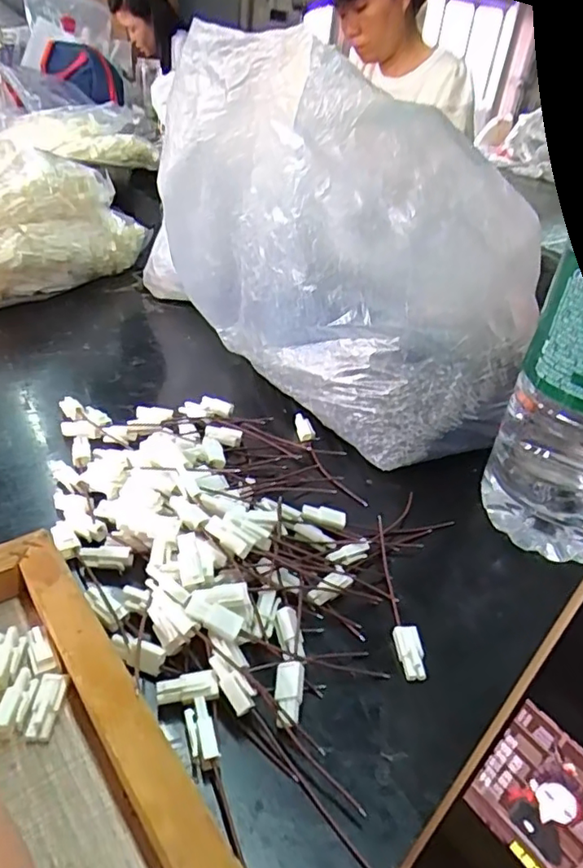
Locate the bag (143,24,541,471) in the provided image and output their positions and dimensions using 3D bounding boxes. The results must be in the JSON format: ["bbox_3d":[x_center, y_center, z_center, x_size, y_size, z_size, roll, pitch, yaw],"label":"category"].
[{"bbox_3d":[0.032,-0.130,0.418,0.285,0.237,0.135,24,37,24],"label":"bag"}]

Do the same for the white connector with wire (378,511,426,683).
[{"bbox_3d":[0.055,0.083,0.307,0.011,0.009,0.100,4,33,-4],"label":"white connector with wire"}]

